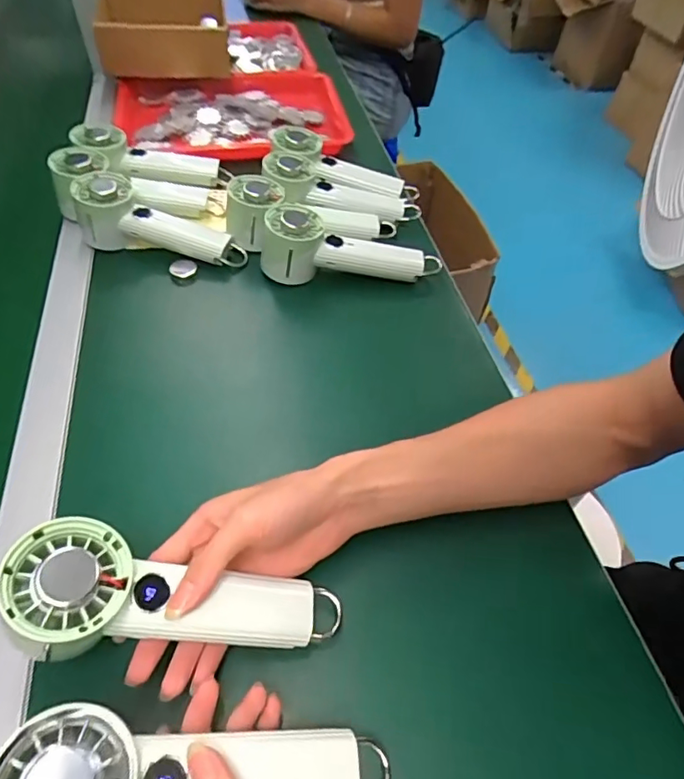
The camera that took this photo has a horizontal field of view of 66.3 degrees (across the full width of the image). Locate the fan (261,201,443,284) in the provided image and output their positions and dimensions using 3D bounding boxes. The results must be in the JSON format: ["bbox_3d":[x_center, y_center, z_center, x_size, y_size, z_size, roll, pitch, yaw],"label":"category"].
[{"bbox_3d":[0.010,-0.158,0.565,0.193,0.061,0.069,0,51,-2],"label":"fan"}]

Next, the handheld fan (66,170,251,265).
[{"bbox_3d":[-0.202,-0.179,0.588,0.186,0.059,0.057,17,52,-5],"label":"handheld fan"}]

